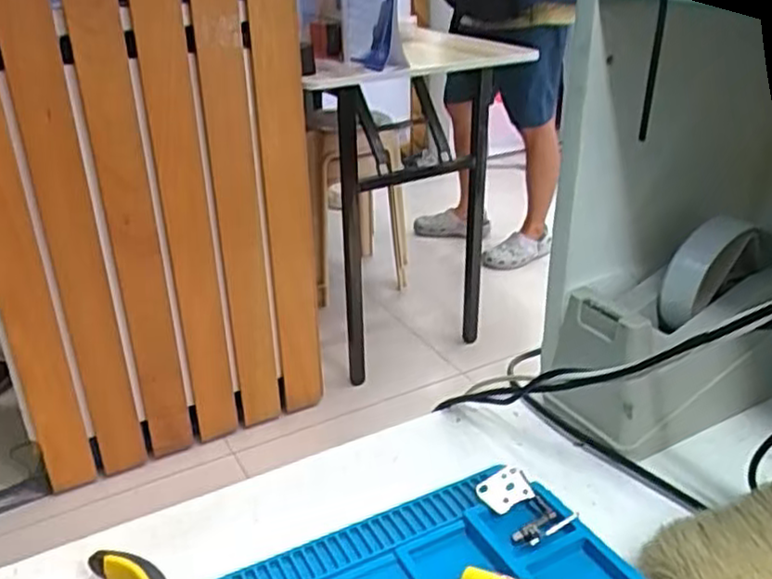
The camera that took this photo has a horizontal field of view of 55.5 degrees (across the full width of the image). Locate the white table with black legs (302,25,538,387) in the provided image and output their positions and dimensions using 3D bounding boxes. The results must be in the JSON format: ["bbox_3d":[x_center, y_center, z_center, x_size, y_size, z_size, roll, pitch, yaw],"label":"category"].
[{"bbox_3d":[0.056,-0.195,1.739,0.466,0.734,0.398,-7,28,-10],"label":"white table with black legs"}]

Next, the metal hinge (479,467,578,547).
[{"bbox_3d":[0.074,0.115,0.387,0.028,0.016,0.049,-23,33,-27],"label":"metal hinge"}]

